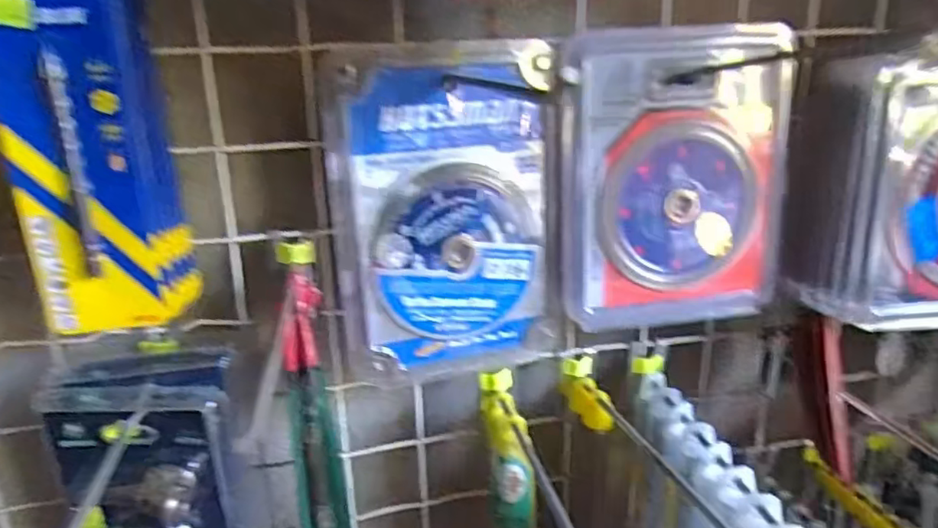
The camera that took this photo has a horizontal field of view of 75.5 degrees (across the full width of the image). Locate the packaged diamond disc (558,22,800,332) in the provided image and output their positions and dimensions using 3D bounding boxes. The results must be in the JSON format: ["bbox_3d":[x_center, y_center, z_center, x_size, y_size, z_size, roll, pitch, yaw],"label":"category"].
[{"bbox_3d":[0.128,-0.049,0.370,0.142,0.175,0.011,-5,15,-6],"label":"packaged diamond disc"}]

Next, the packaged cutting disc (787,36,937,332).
[{"bbox_3d":[0.300,-0.056,0.392,0.174,0.171,0.073,-5,15,-9],"label":"packaged cutting disc"}]

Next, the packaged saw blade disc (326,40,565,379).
[{"bbox_3d":[-0.011,-0.026,0.367,0.129,0.198,0.031,-8,16,-18],"label":"packaged saw blade disc"}]

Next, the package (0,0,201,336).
[{"bbox_3d":[-0.175,-0.054,0.286,0.051,0.161,0.053,-4,15,-4],"label":"package"}]

